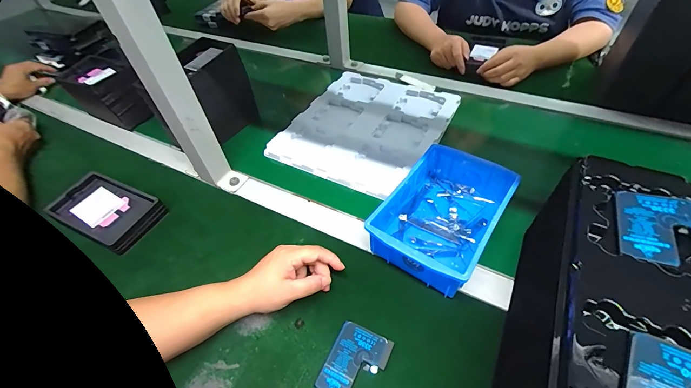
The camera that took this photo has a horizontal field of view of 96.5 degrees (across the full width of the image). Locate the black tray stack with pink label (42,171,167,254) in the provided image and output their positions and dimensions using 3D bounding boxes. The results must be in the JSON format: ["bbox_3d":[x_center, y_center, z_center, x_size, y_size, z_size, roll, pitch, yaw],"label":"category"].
[{"bbox_3d":[-0.372,0.026,0.486,0.160,0.034,0.092,18,53,21],"label":"black tray stack with pink label"}]

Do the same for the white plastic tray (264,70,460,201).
[{"bbox_3d":[0.042,-0.138,0.606,0.272,0.012,0.314,21,54,23],"label":"white plastic tray"}]

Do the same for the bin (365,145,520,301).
[{"bbox_3d":[0.134,0.025,0.420,0.127,0.067,0.203,27,57,27],"label":"bin"}]

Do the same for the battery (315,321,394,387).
[{"bbox_3d":[0.011,0.184,0.334,0.060,0.005,0.075,18,53,20],"label":"battery"}]

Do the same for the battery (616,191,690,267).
[{"bbox_3d":[0.264,0.028,0.257,0.058,0.008,0.077,19,54,21],"label":"battery"}]

